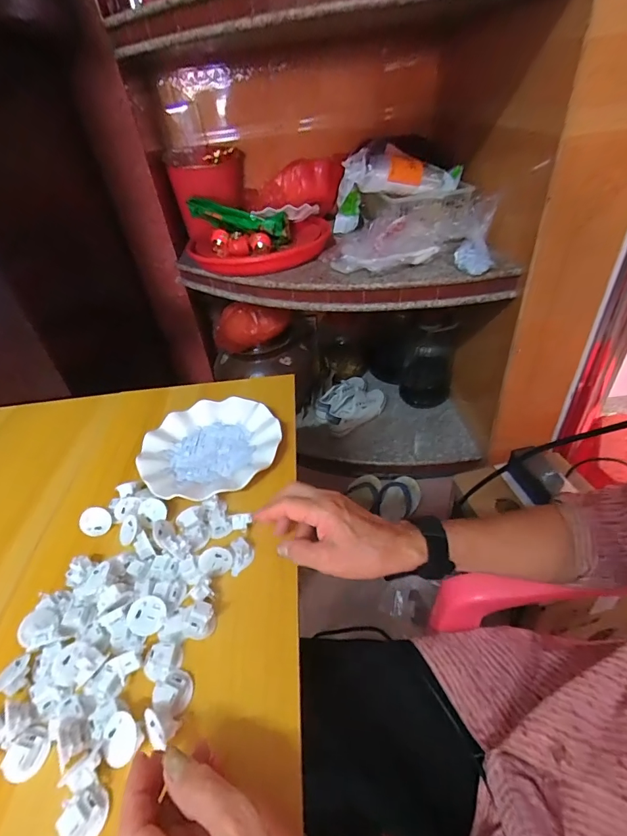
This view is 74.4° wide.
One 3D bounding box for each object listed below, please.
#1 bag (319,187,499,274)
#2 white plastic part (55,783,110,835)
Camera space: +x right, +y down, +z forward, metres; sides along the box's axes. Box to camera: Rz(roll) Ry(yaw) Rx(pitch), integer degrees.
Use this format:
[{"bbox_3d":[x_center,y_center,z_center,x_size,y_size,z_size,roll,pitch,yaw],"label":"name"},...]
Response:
[{"bbox_3d":[0.197,-0.401,0.906,0.357,0.117,0.191,5,41,15],"label":"bag"},{"bbox_3d":[-0.157,0.272,0.283,0.029,0.013,0.029,-4,40,3],"label":"white plastic part"}]

